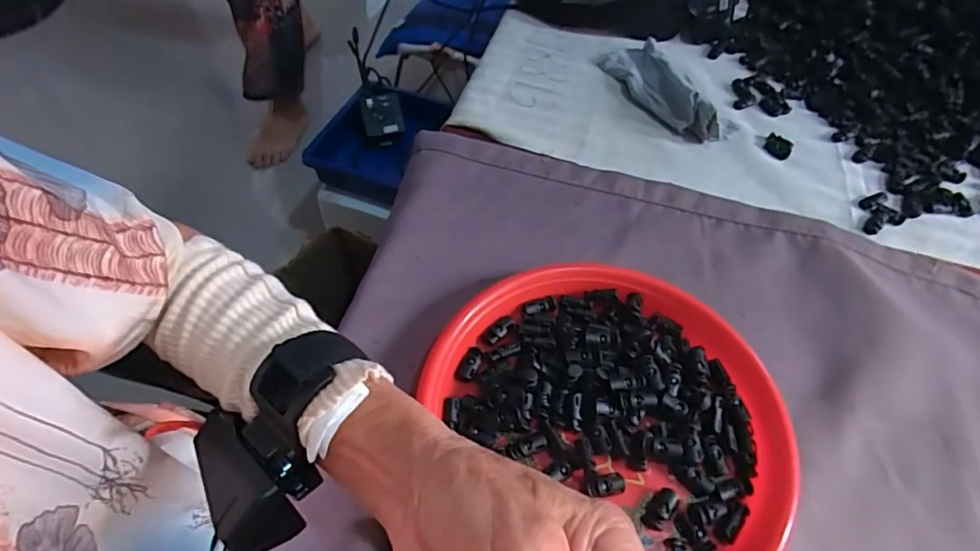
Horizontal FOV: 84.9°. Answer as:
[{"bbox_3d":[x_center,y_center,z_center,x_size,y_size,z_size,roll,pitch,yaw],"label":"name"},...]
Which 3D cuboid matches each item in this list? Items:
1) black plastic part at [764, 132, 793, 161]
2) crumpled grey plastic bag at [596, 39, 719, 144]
[{"bbox_3d":[0.317,-0.143,0.590,0.029,0.009,0.027,37,61,22],"label":"black plastic part"},{"bbox_3d":[0.195,-0.220,0.619,0.066,0.041,0.182,-15,56,-12],"label":"crumpled grey plastic bag"}]

